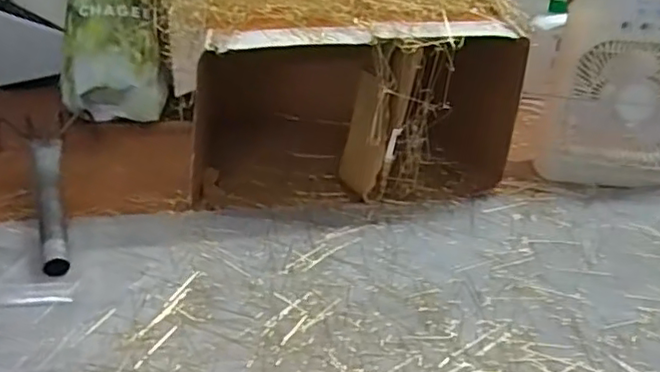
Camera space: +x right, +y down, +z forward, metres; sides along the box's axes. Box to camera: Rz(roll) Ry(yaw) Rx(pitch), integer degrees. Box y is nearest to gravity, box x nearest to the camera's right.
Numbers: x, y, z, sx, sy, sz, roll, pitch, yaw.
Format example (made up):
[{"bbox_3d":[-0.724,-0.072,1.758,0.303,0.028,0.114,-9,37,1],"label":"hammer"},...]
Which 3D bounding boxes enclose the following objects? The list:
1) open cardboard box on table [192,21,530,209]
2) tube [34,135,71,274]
[{"bbox_3d":[0.024,-0.107,0.733,0.343,0.205,0.218,0,31,-7],"label":"open cardboard box on table"},{"bbox_3d":[-0.285,0.013,0.645,0.026,0.033,0.214,-9,33,-20],"label":"tube"}]

